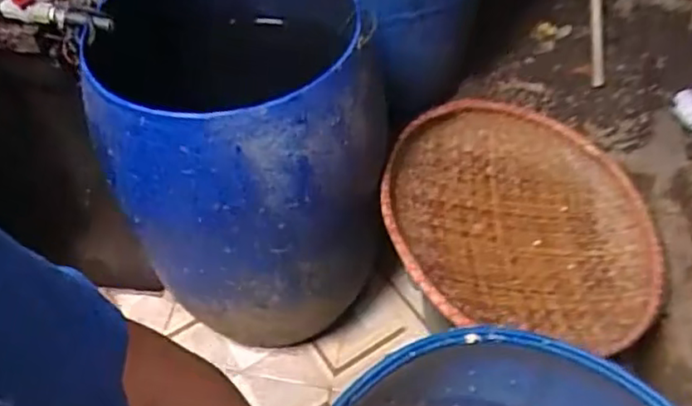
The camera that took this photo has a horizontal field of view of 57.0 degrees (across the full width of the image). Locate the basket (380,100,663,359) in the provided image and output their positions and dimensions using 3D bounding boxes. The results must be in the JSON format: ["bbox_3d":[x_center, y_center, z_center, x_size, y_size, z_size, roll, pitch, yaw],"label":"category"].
[{"bbox_3d":[0.327,0.017,1.202,0.536,0.147,0.500,15,57,-4],"label":"basket"}]

